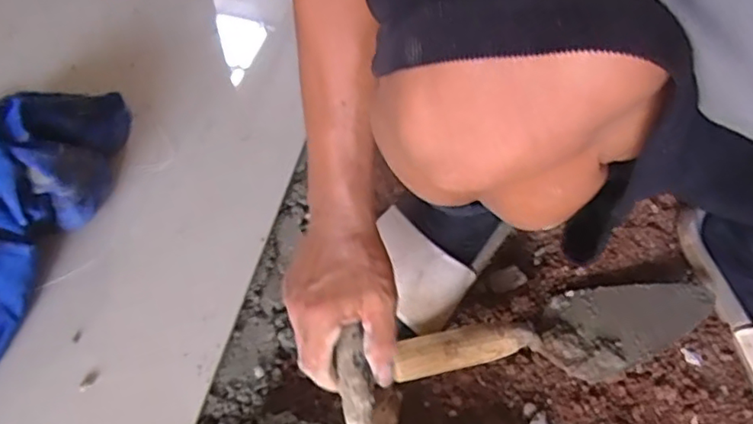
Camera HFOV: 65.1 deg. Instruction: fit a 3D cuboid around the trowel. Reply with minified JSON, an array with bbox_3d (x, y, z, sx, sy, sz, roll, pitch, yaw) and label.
[{"bbox_3d":[0.165,0.115,0.545,0.299,0.053,0.082,-9,58,-9],"label":"trowel"}]

